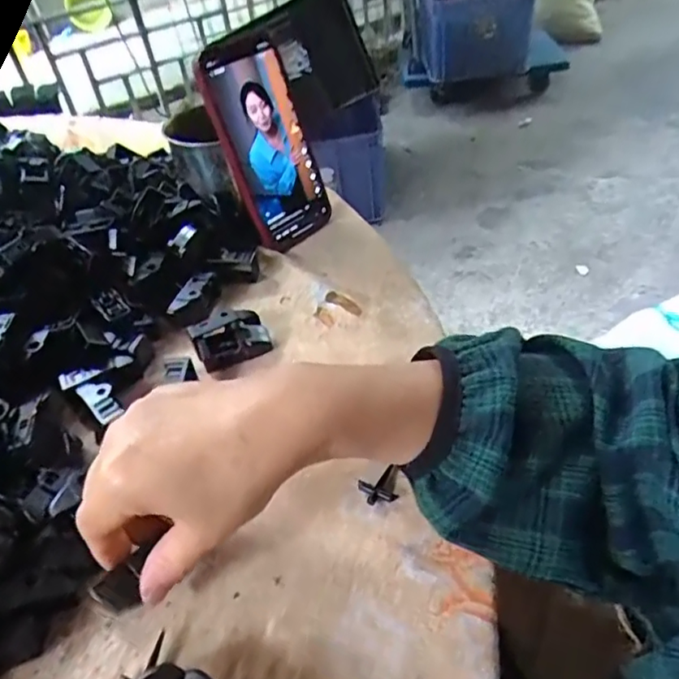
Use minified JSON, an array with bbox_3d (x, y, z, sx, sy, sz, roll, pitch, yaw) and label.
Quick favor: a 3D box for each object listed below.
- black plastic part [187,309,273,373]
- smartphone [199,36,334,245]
[{"bbox_3d":[-0.075,-0.001,0.398,0.048,0.021,0.037,-23,45,-17],"label":"black plastic part"},{"bbox_3d":[-0.058,-0.155,0.466,0.070,0.153,0.016,-37,32,-30],"label":"smartphone"}]

